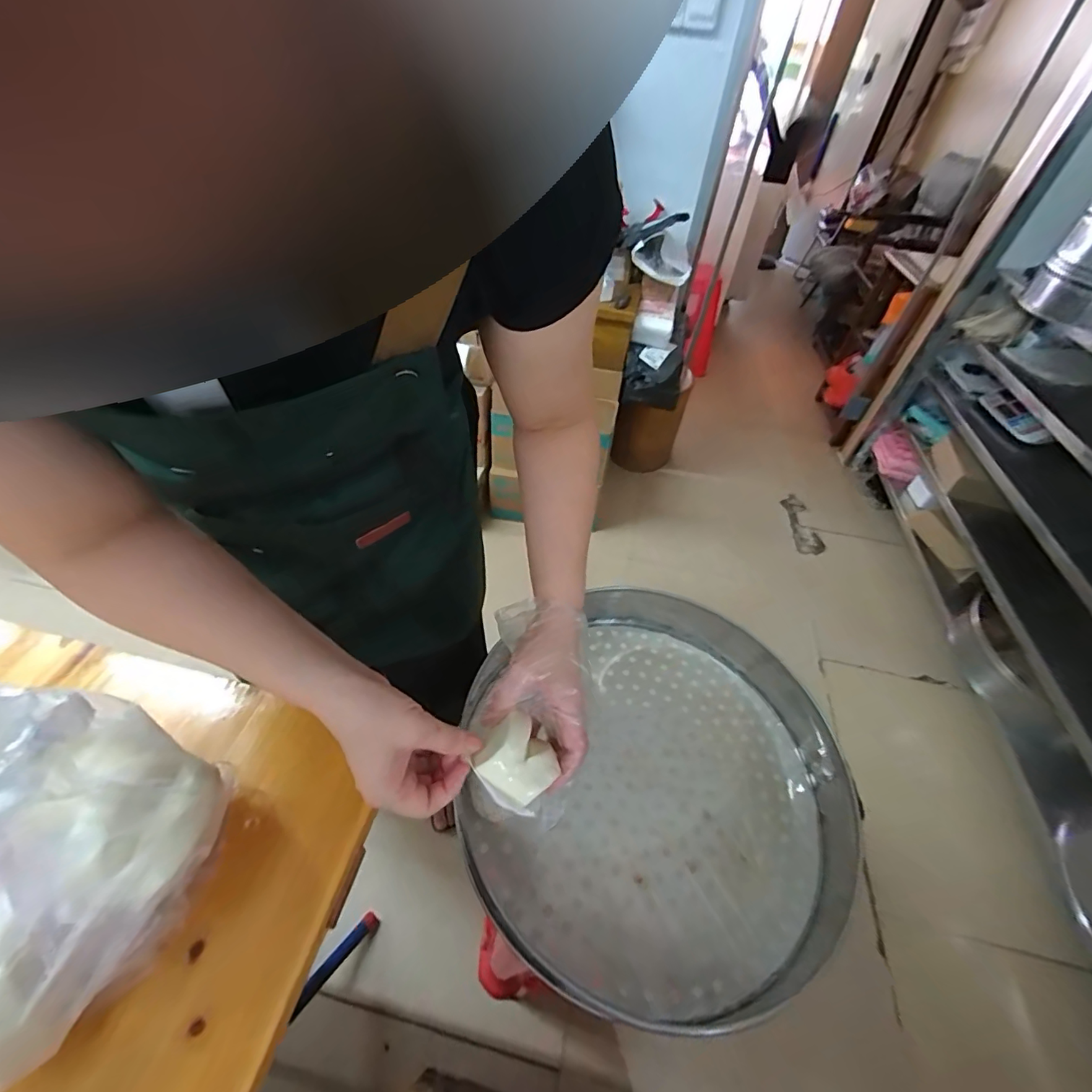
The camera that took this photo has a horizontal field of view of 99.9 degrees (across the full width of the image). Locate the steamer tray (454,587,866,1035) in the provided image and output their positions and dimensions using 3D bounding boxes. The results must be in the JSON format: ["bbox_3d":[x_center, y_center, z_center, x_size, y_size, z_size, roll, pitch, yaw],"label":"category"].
[{"bbox_3d":[0.130,0.288,0.639,0.492,0.105,0.527,-20,51,-22],"label":"steamer tray"}]

